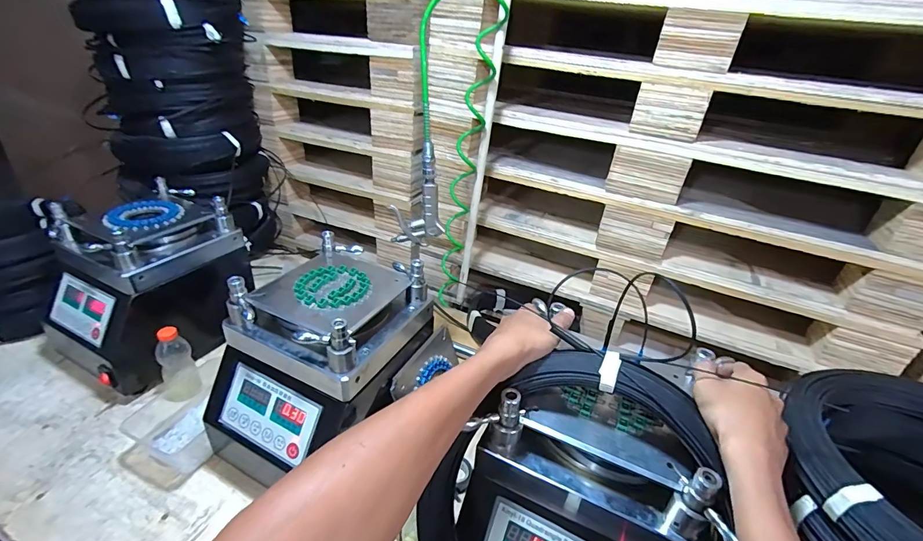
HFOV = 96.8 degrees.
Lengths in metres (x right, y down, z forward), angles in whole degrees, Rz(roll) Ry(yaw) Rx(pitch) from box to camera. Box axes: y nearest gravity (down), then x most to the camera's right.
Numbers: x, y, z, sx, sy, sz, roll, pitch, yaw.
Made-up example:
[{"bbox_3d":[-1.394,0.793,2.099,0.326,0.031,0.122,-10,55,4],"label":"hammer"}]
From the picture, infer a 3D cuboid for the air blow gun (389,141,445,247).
[{"bbox_3d":[-0.075,-0.123,0.683,0.082,0.167,0.033,-1,32,-7],"label":"air blow gun"}]

